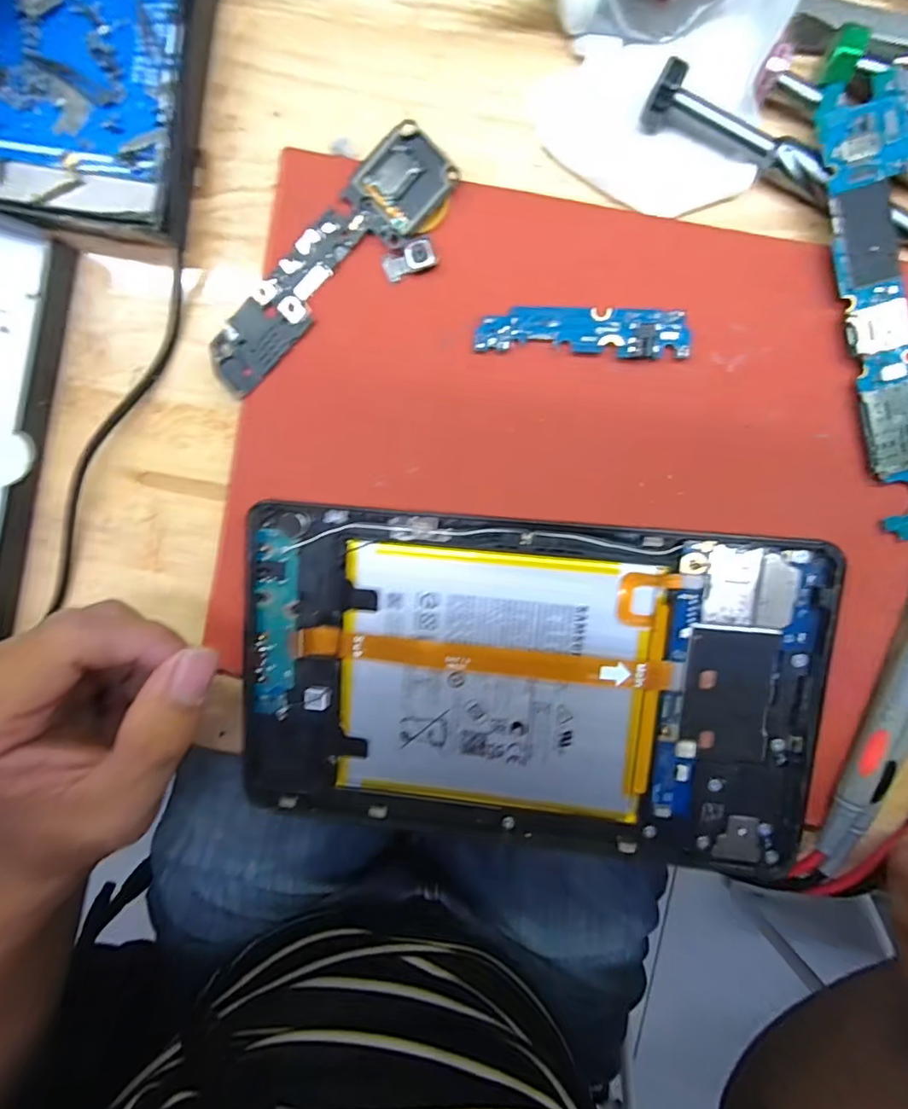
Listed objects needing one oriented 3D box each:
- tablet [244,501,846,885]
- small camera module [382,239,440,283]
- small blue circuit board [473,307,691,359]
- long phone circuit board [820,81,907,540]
[{"bbox_3d":[0.024,0.049,0.195,0.206,0.005,0.124,4,97,6],"label":"tablet"},{"bbox_3d":[-0.015,-0.102,0.181,0.019,0.004,0.010,-16,95,8],"label":"small camera module"},{"bbox_3d":[0.044,-0.076,0.179,0.071,0.004,0.016,5,97,6],"label":"small blue circuit board"},{"bbox_3d":[0.149,-0.078,0.166,0.050,0.007,0.142,-10,96,8],"label":"long phone circuit board"}]

